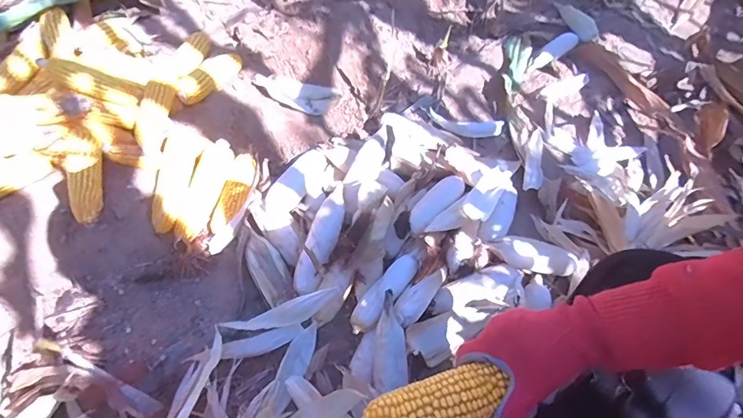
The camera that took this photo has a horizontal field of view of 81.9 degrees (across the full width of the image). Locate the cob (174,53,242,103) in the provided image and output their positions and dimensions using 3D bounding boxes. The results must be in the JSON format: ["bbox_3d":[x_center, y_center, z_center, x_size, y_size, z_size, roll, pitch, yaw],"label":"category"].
[{"bbox_3d":[-0.330,-0.280,0.891,0.057,0.044,0.183,24,49,9],"label":"cob"}]

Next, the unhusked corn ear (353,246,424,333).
[{"bbox_3d":[0.031,0.134,0.730,0.046,0.041,0.180,39,66,16],"label":"unhusked corn ear"}]

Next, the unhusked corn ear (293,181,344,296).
[{"bbox_3d":[-0.087,0.047,0.783,0.053,0.044,0.221,17,62,5],"label":"unhusked corn ear"}]

